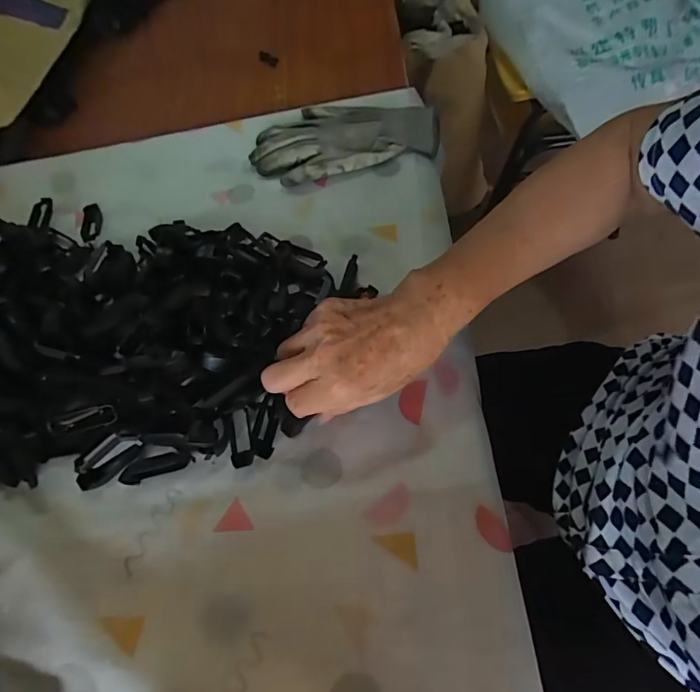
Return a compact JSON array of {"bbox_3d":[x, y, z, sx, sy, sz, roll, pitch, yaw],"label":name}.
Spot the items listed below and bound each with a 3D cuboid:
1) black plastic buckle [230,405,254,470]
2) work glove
[{"bbox_3d":[-0.089,0.074,0.364,0.018,0.014,0.051,-14,61,-3],"label":"black plastic buckle"},{"bbox_3d":[-0.004,-0.242,0.521,0.216,0.023,0.106,-16,61,-5],"label":"work glove"}]

